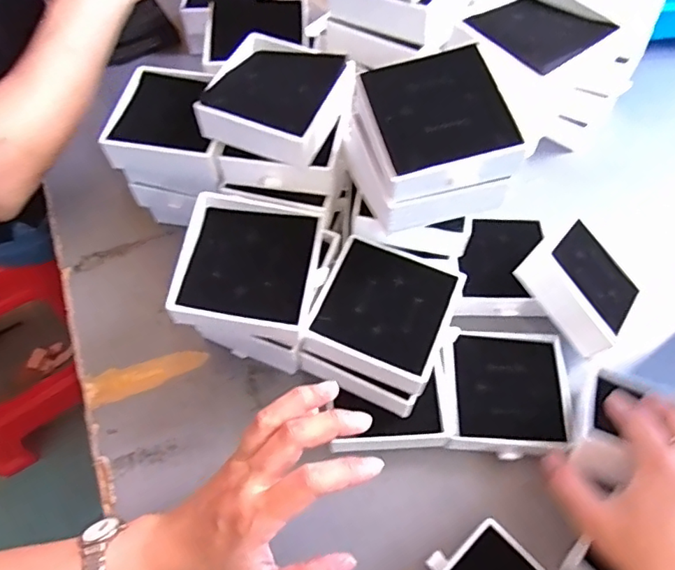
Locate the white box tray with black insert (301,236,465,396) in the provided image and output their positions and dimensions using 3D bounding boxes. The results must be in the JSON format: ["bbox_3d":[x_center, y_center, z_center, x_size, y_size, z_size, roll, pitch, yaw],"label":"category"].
[{"bbox_3d":[0.035,0.023,0.389,0.096,0.035,0.095,22,62,13],"label":"white box tray with black insert"}]

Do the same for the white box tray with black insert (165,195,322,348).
[{"bbox_3d":[-0.060,-0.016,0.369,0.085,0.018,0.104,7,60,5],"label":"white box tray with black insert"}]

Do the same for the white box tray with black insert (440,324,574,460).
[{"bbox_3d":[0.129,0.083,0.425,0.092,0.027,0.094,4,60,3],"label":"white box tray with black insert"}]

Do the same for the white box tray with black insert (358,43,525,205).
[{"bbox_3d":[0.061,-0.102,0.351,0.088,0.036,0.089,-13,60,-7],"label":"white box tray with black insert"}]

